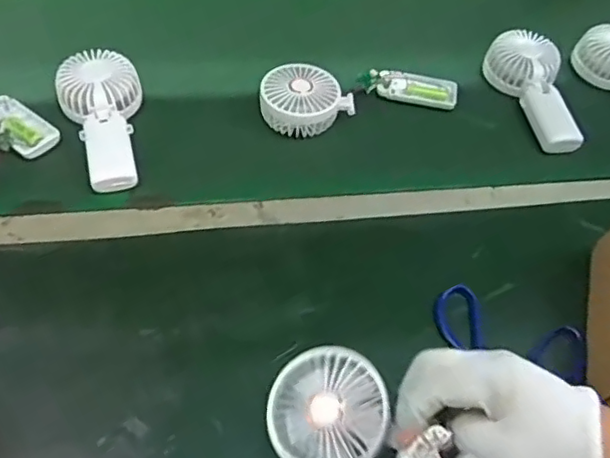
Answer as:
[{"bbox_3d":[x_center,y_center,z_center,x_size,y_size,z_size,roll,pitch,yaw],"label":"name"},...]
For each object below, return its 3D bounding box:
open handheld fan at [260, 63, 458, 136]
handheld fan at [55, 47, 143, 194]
[{"bbox_3d":[0.064,-0.160,0.701,0.232,0.053,0.071,-14,56,-14],"label":"open handheld fan"},{"bbox_3d":[-0.212,-0.120,0.645,0.084,0.035,0.183,-15,57,-15],"label":"handheld fan"}]

